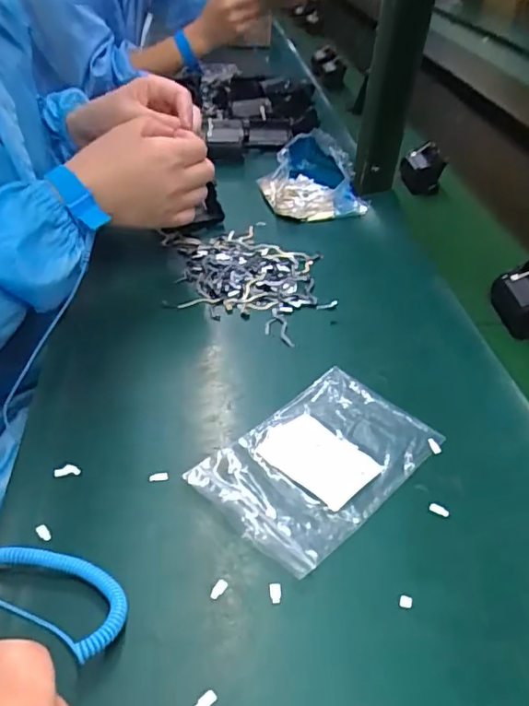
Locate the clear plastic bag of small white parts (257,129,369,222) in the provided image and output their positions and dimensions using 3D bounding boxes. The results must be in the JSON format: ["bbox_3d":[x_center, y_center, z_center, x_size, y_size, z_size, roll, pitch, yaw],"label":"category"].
[{"bbox_3d":[0.055,-0.211,0.668,0.106,0.067,0.112,-9,41,-14],"label":"clear plastic bag of small white parts"}]

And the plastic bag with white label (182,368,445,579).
[{"bbox_3d":[0.037,0.069,0.373,0.098,0.008,0.152,34,48,32],"label":"plastic bag with white label"}]

